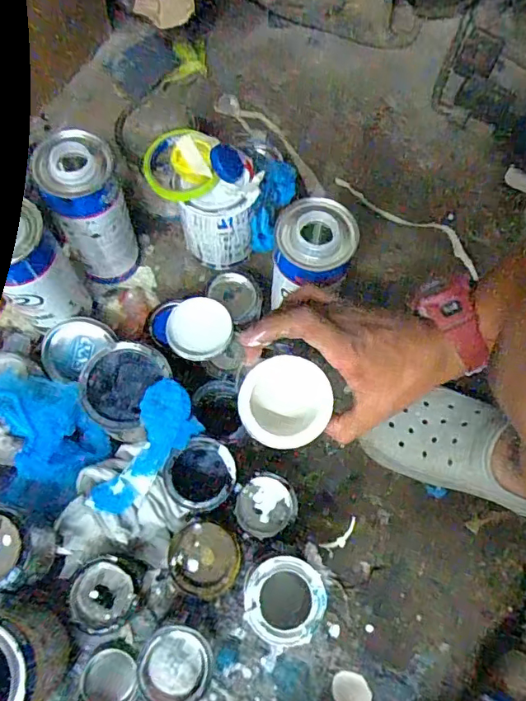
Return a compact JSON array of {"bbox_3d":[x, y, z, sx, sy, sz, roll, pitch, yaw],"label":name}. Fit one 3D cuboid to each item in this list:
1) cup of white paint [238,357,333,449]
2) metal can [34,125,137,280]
[{"bbox_3d":[0.015,0.043,0.428,0.077,0.074,0.072,31,83,-8],"label":"cup of white paint"},{"bbox_3d":[-0.203,-0.163,0.621,0.076,0.214,0.079,0,70,-1],"label":"metal can"}]

